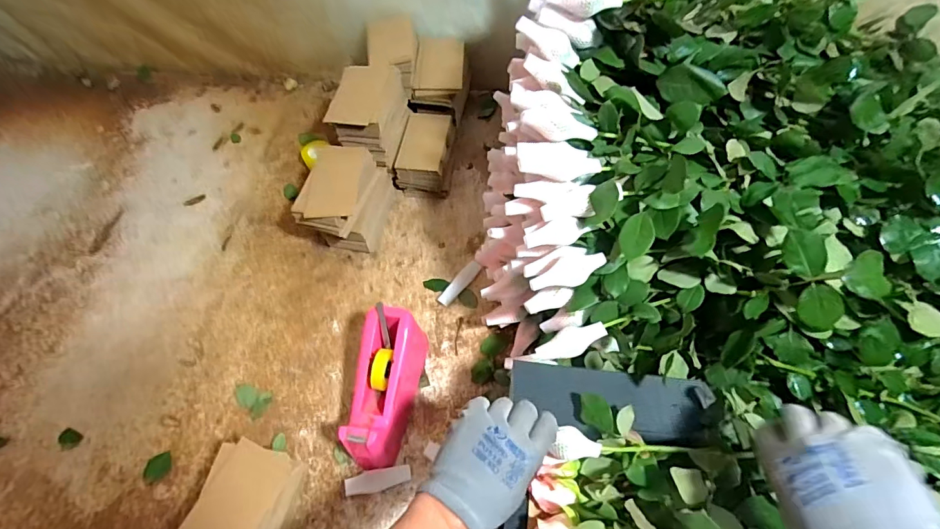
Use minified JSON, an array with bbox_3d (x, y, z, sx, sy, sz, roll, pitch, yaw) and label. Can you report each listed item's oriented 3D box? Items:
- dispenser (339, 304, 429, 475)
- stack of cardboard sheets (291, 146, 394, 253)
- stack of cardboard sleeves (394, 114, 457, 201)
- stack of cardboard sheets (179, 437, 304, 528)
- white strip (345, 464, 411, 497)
[{"bbox_3d":[-0.116,0.170,0.619,0.076,0.101,0.200,6,59,6],"label":"dispenser"},{"bbox_3d":[-0.209,-0.108,0.756,0.103,0.145,0.164,7,59,7],"label":"stack of cardboard sheets"},{"bbox_3d":[-0.081,-0.204,0.846,0.094,0.085,0.141,7,60,7],"label":"stack of cardboard sleeves"},{"bbox_3d":[-0.271,0.302,0.543,0.089,0.099,0.144,12,61,10],"label":"stack of cardboard sheets"},{"bbox_3d":[-0.122,0.289,0.599,0.085,0.006,0.027,-3,70,-19],"label":"white strip"}]

